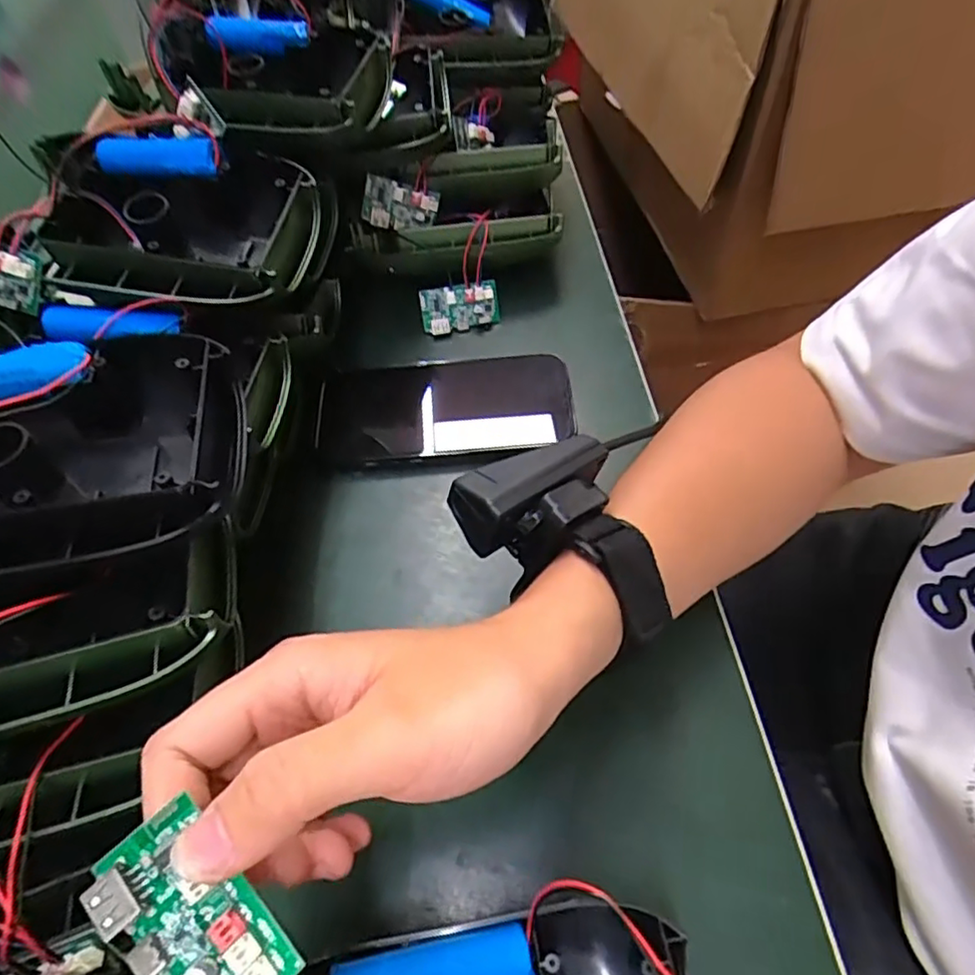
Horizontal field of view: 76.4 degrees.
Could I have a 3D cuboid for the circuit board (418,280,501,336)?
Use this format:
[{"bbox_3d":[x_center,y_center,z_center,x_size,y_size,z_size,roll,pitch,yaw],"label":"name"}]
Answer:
[{"bbox_3d":[-0.020,-0.129,0.446,0.055,0.031,0.007,-8,19,-1],"label":"circuit board"}]

